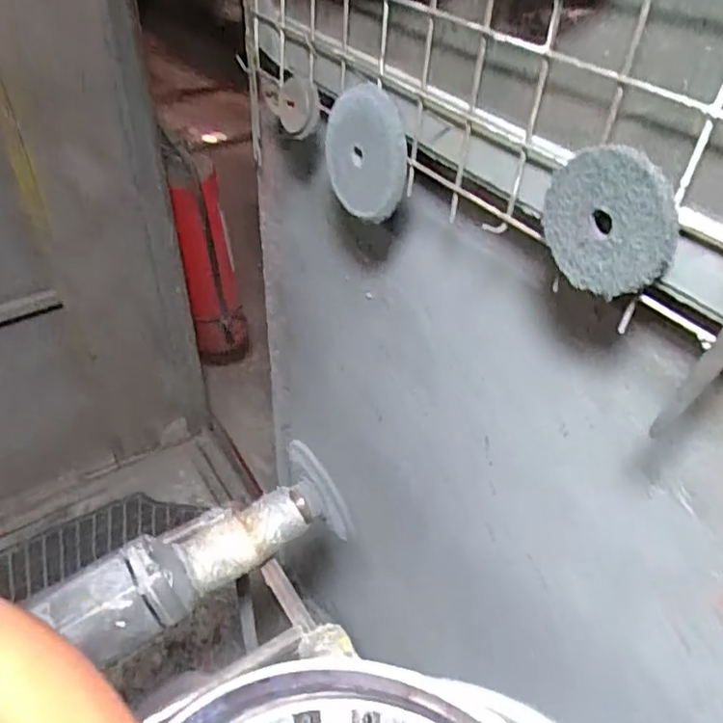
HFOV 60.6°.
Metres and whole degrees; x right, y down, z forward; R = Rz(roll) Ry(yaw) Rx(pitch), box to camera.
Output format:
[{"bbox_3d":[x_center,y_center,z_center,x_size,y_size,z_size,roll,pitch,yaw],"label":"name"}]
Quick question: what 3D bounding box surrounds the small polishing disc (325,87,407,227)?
[{"bbox_3d":[0.005,-0.183,0.555,0.016,0.103,0.110,-24,86,-37],"label":"small polishing disc"}]

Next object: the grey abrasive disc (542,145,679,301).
[{"bbox_3d":[0.148,-0.085,0.376,0.013,0.085,0.087,-28,51,-30],"label":"grey abrasive disc"}]

